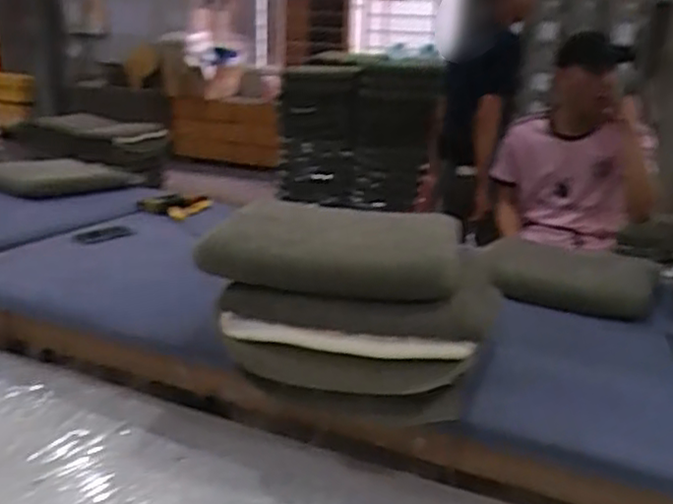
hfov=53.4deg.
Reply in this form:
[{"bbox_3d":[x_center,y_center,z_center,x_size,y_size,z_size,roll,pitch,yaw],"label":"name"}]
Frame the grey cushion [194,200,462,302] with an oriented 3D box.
[{"bbox_3d":[0.000,-0.017,1.213,0.451,0.080,0.323,3,17,3],"label":"grey cushion"}]

